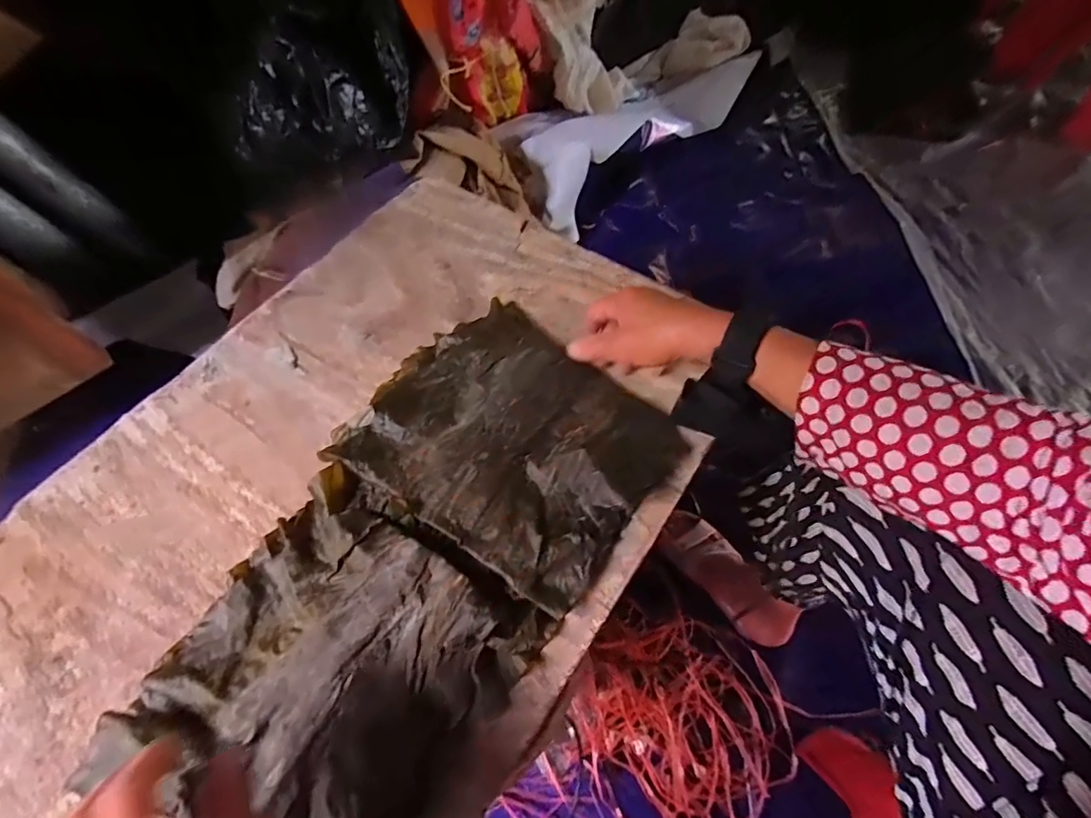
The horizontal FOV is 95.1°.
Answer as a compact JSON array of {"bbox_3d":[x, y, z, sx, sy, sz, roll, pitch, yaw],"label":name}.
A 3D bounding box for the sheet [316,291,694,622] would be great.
[{"bbox_3d":[-0.028,0.019,0.420,0.239,0.031,0.201,34,67,18],"label":"sheet"}]

